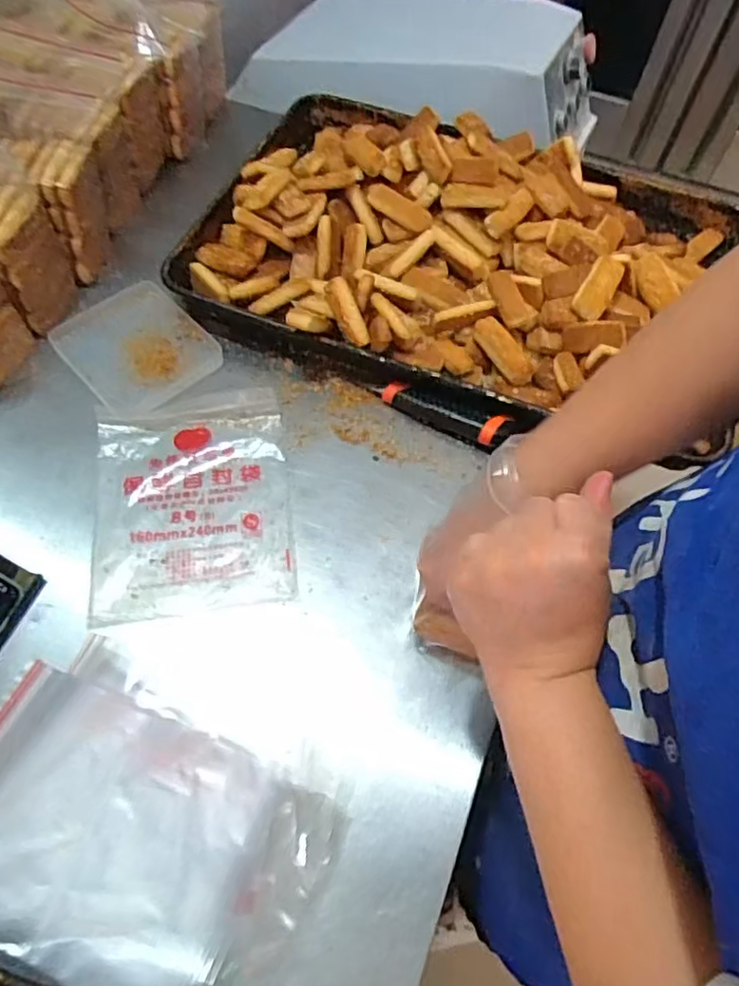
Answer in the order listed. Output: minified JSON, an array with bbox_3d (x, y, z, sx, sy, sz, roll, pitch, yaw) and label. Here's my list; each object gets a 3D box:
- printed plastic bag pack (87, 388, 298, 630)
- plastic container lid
[{"bbox_3d":[-0.166,0.003,0.583,0.174,0.010,0.220,-7,61,-6],"label":"printed plastic bag pack"},{"bbox_3d":[-0.248,-0.156,0.665,0.129,0.011,0.158,-39,69,-21],"label":"plastic container lid"}]

